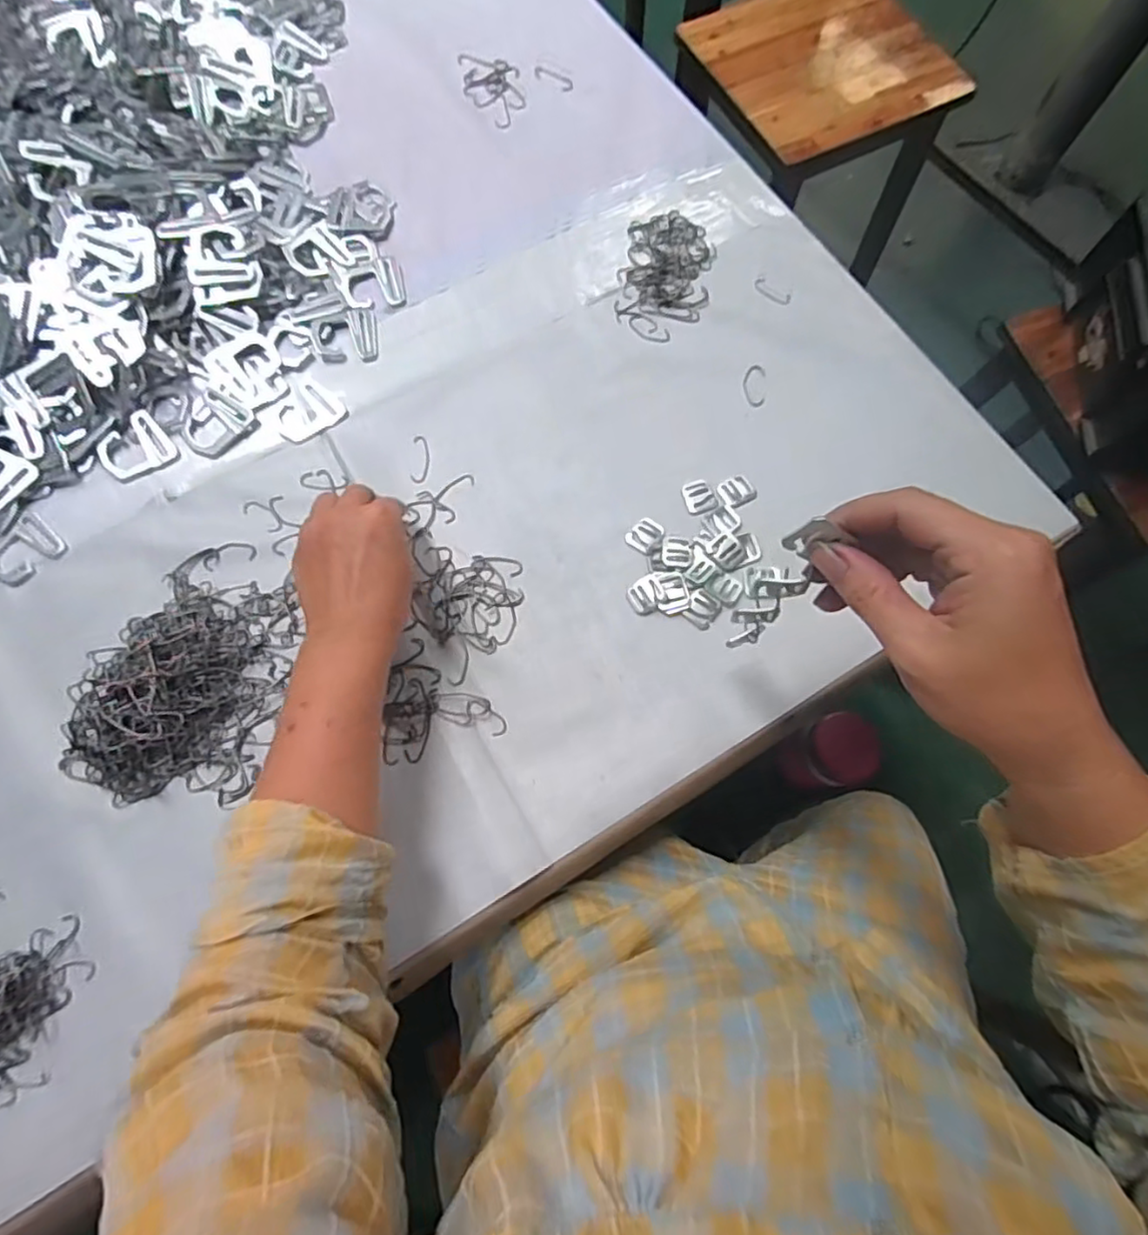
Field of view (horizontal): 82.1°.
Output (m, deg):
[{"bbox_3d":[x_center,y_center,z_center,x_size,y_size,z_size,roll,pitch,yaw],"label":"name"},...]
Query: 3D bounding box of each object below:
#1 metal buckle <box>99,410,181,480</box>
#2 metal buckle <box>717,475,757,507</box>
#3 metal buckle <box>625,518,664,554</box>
[{"bbox_3d":[-0.346,-0.133,0.519,0.051,0.008,0.047,-39,77,-12],"label":"metal buckle"},{"bbox_3d":[0.127,-0.099,0.509,0.026,0.004,0.024,-28,75,-9],"label":"metal buckle"},{"bbox_3d":[0.053,-0.063,0.498,0.022,0.004,0.027,37,76,10],"label":"metal buckle"}]

